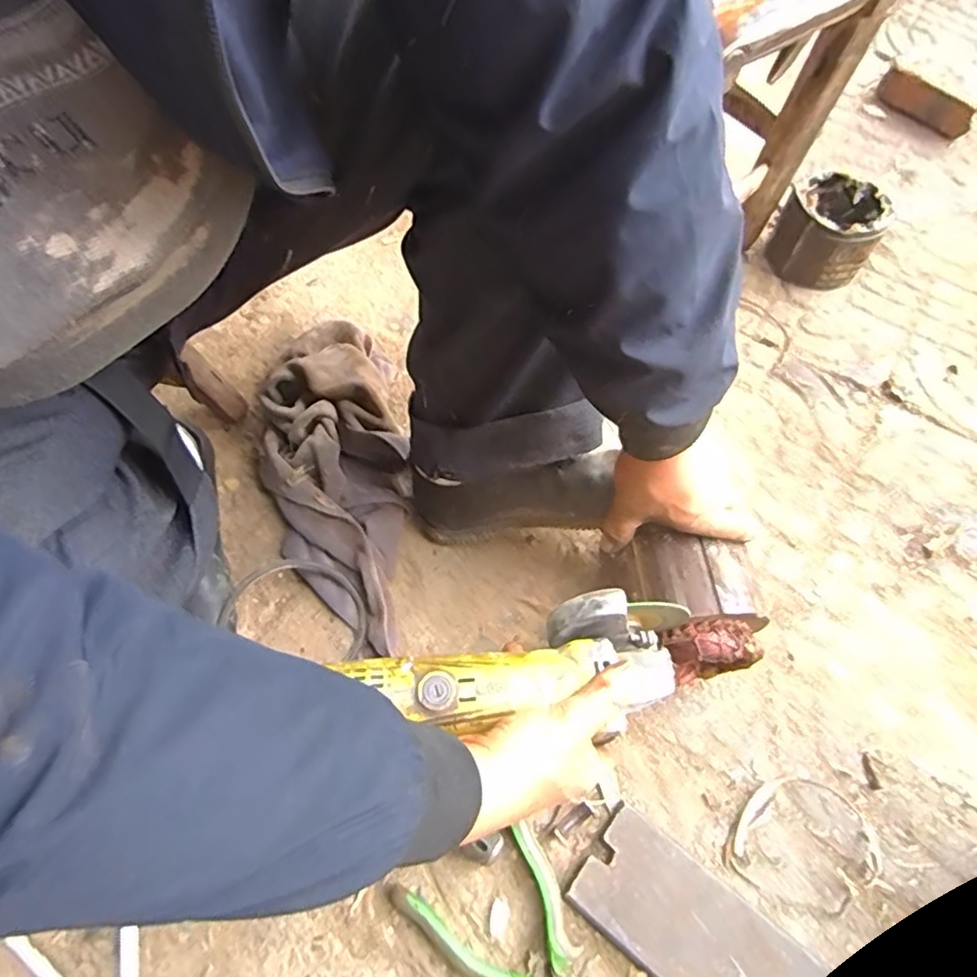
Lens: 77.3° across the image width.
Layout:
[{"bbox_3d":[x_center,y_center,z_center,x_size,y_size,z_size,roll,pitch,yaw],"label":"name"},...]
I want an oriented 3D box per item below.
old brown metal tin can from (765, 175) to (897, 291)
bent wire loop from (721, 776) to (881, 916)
[{"bbox_3d":[0.452,-0.336,0.811,0.111,0.099,0.114,1,61,-1],"label":"old brown metal tin can"},{"bbox_3d":[0.267,0.301,0.513,0.112,0.004,0.107,1,61,-1],"label":"bent wire loop"}]

